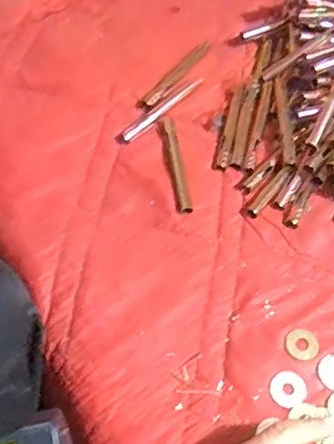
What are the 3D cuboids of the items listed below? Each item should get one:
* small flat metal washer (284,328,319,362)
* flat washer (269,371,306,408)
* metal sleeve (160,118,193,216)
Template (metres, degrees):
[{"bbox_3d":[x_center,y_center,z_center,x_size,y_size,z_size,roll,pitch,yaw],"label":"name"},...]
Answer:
[{"bbox_3d":[0.089,0.080,0.370,0.022,0.004,0.021,1,61,-1],"label":"small flat metal washer"},{"bbox_3d":[0.077,0.106,0.358,0.022,0.004,0.021,-28,65,-16],"label":"flat washer"},{"bbox_3d":[0.006,-0.046,0.434,0.012,0.009,0.087,-7,61,-6],"label":"metal sleeve"}]

